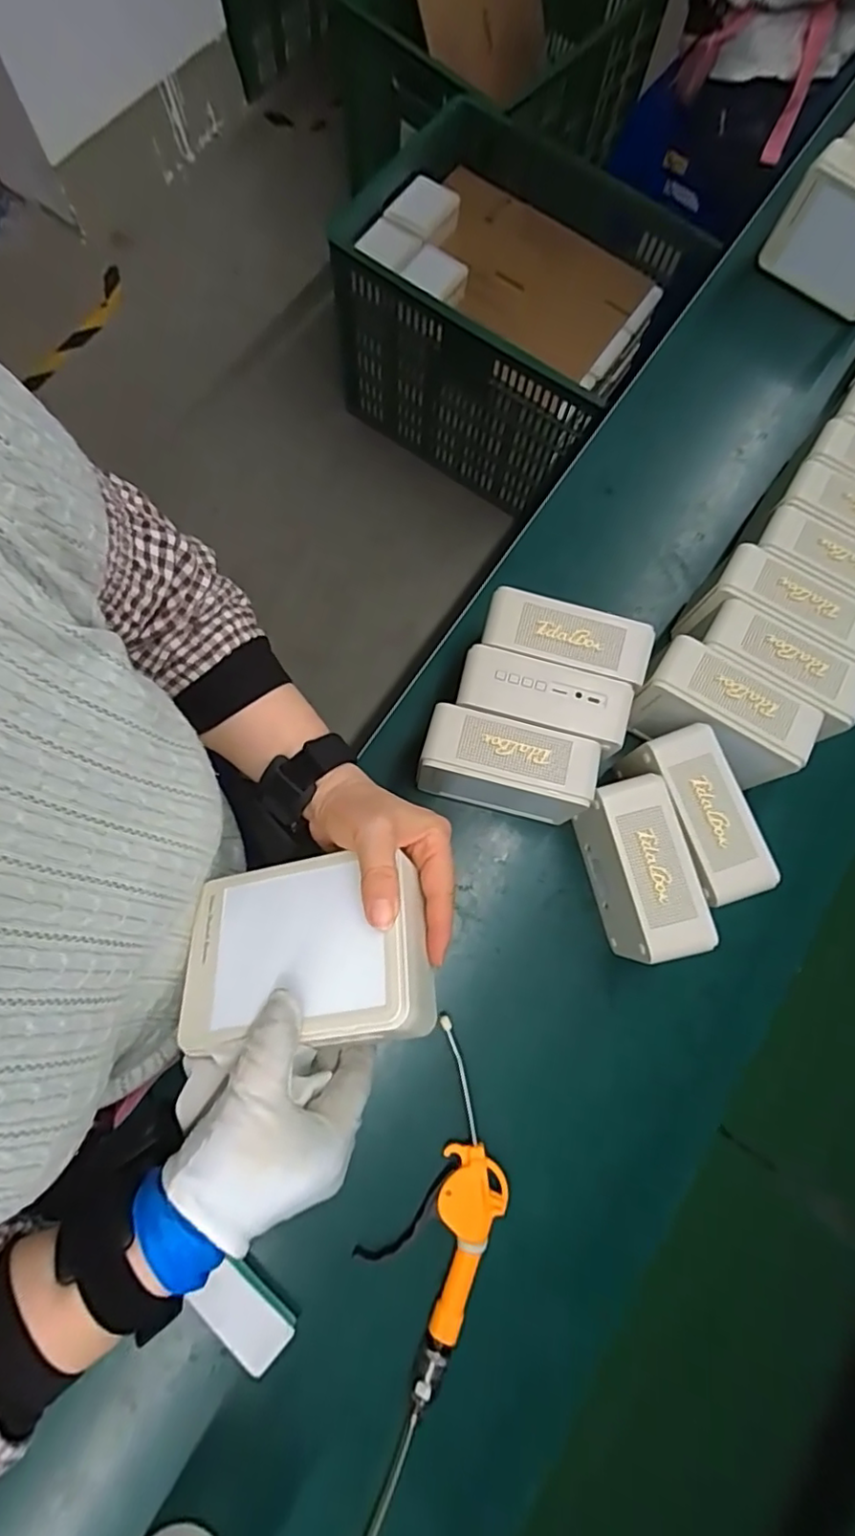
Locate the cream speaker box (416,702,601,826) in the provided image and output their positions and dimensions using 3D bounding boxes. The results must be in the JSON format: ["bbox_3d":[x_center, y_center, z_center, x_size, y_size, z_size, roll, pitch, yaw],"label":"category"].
[{"bbox_3d":[0.064,0.003,0.519,0.136,0.108,0.060,11,77,-1],"label":"cream speaker box"}]

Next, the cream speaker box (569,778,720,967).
[{"bbox_3d":[0.173,0.085,0.504,0.056,0.108,0.135,-14,79,-6],"label":"cream speaker box"}]

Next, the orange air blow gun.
[{"bbox_3d":[0.010,0.343,0.480,0.094,0.020,0.247,23,77,2],"label":"orange air blow gun"}]

